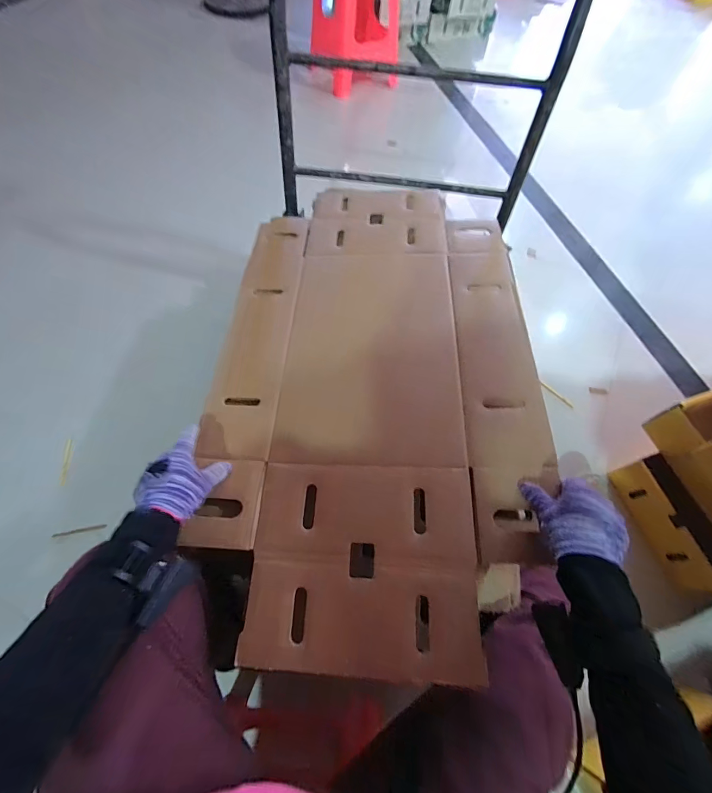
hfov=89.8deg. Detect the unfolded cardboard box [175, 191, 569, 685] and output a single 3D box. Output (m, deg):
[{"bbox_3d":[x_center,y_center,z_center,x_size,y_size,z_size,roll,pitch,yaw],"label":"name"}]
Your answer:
[{"bbox_3d":[0.027,-0.062,0.580,0.497,0.071,0.832,4,63,-1],"label":"unfolded cardboard box"}]

